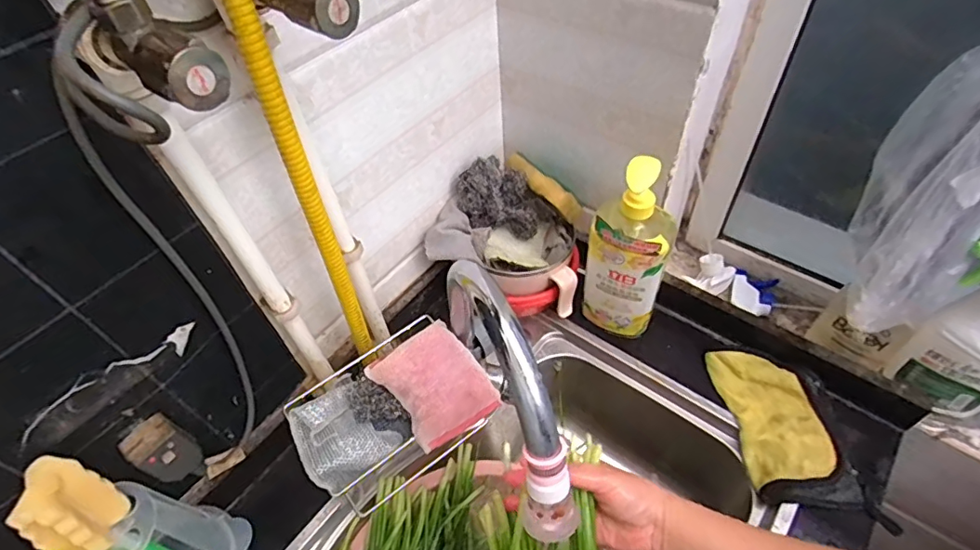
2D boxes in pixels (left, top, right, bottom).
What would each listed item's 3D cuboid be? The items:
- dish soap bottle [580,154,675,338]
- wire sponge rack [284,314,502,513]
[{"bbox_3d":[0.173,-0.030,0.647,0.093,0.264,0.072,19,55,18],"label":"dish soap bottle"},{"bbox_3d":[-0.098,0.126,0.507,0.180,0.053,0.141,-30,55,-19],"label":"wire sponge rack"}]

